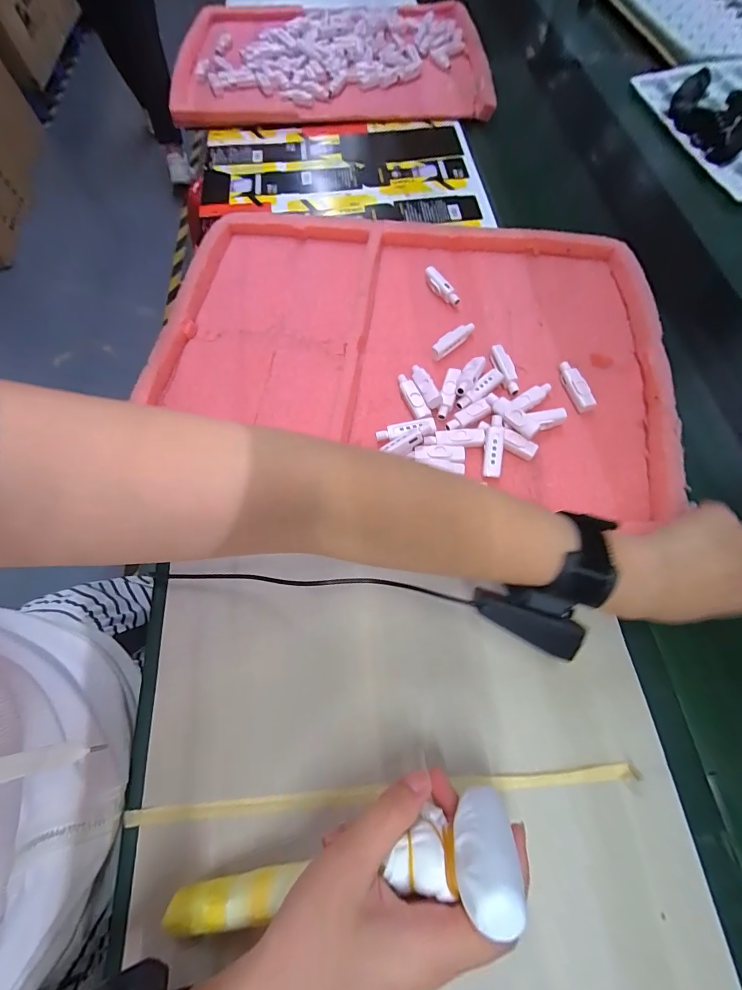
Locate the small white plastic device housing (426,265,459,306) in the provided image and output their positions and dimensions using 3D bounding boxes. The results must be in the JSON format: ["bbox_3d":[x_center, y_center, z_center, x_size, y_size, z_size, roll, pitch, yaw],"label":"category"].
[{"bbox_3d":[0.080,-0.236,0.436,0.012,0.022,0.051,-30,70,-12],"label":"small white plastic device housing"}]

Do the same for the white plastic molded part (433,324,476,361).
[{"bbox_3d":[0.089,-0.167,0.413,0.057,0.020,0.013,-41,72,-16],"label":"white plastic molded part"}]

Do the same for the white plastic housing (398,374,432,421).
[{"bbox_3d":[0.042,-0.094,0.379,0.017,0.017,0.056,-16,67,-6],"label":"white plastic housing"}]

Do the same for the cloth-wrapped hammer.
[{"bbox_3d":[-0.026,0.217,0.214,0.211,0.048,0.035,-22,67,11],"label":"cloth-wrapped hammer"}]

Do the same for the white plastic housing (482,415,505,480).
[{"bbox_3d":[0.111,-0.044,0.345,0.017,0.006,0.056,8,84,4],"label":"white plastic housing"}]

